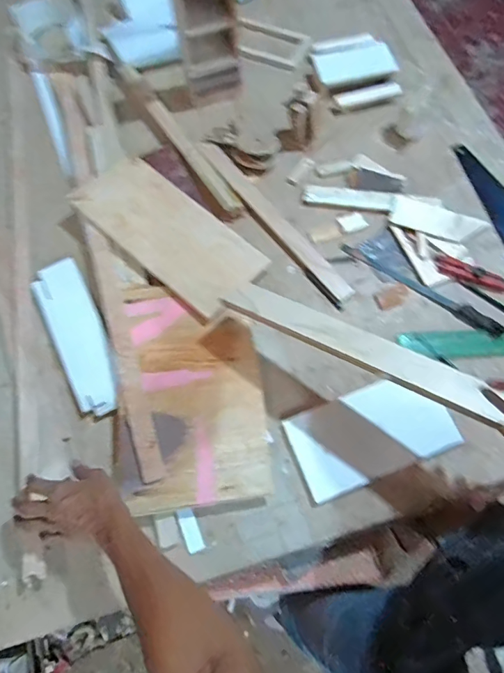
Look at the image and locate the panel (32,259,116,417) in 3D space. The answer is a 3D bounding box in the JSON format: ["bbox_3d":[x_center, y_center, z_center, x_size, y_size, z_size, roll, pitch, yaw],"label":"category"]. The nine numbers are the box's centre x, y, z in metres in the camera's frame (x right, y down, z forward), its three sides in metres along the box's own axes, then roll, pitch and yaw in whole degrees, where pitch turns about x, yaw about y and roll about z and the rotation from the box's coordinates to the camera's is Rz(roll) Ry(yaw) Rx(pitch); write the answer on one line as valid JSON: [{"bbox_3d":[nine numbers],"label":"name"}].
[{"bbox_3d":[-0.297,-0.004,0.714,0.088,0.020,0.288,-28,70,-9],"label":"panel"}]

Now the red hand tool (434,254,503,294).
[{"bbox_3d":[0.404,-0.107,0.732,0.163,0.012,0.036,21,71,10],"label":"red hand tool"}]

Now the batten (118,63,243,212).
[{"bbox_3d":[-0.158,-0.423,0.853,0.040,0.031,0.461,-31,71,-10],"label":"batten"}]

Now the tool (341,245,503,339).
[{"bbox_3d":[0.298,-0.086,0.745,0.309,0.016,0.026,33,73,14],"label":"tool"}]

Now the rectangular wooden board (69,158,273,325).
[{"bbox_3d":[-0.150,-0.195,0.754,0.365,0.018,0.165,41,67,13],"label":"rectangular wooden board"}]

